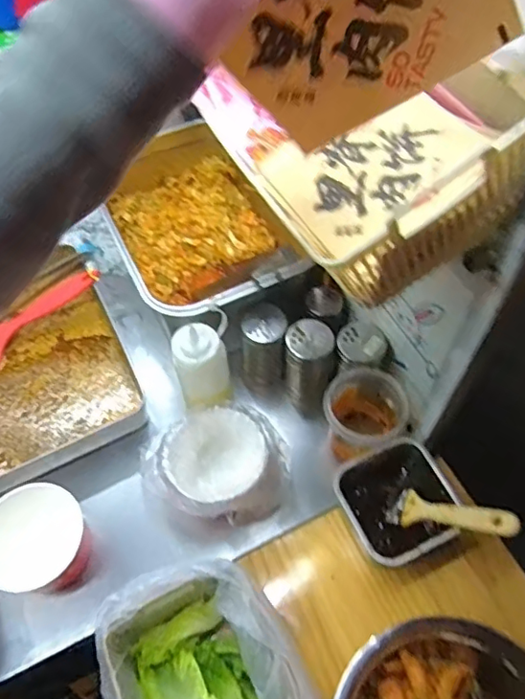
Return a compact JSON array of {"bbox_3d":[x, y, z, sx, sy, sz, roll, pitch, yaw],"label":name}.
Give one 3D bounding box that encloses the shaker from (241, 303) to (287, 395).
[{"bbox_3d":[0.002,0.001,0.777,0.059,0.127,0.063,3,57,4],"label":"shaker"}]

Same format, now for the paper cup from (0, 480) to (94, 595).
[{"bbox_3d":[-0.258,0.222,0.645,0.114,0.072,0.109,-1,56,1],"label":"paper cup"}]

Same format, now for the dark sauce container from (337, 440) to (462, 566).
[{"bbox_3d":[0.150,0.187,0.647,0.117,0.095,0.117,-24,59,-13],"label":"dark sauce container"}]

